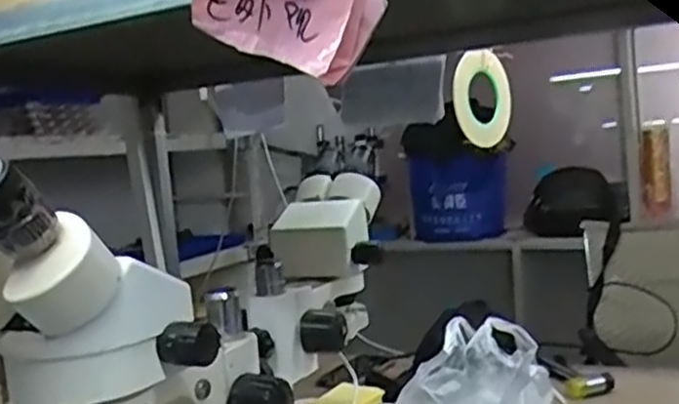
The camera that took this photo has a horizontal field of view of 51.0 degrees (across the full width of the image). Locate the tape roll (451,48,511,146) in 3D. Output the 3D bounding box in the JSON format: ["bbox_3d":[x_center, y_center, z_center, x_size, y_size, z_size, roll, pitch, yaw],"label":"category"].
[{"bbox_3d":[0.210,-0.148,1.032,0.133,0.136,0.013,8,-3,-41],"label":"tape roll"}]

